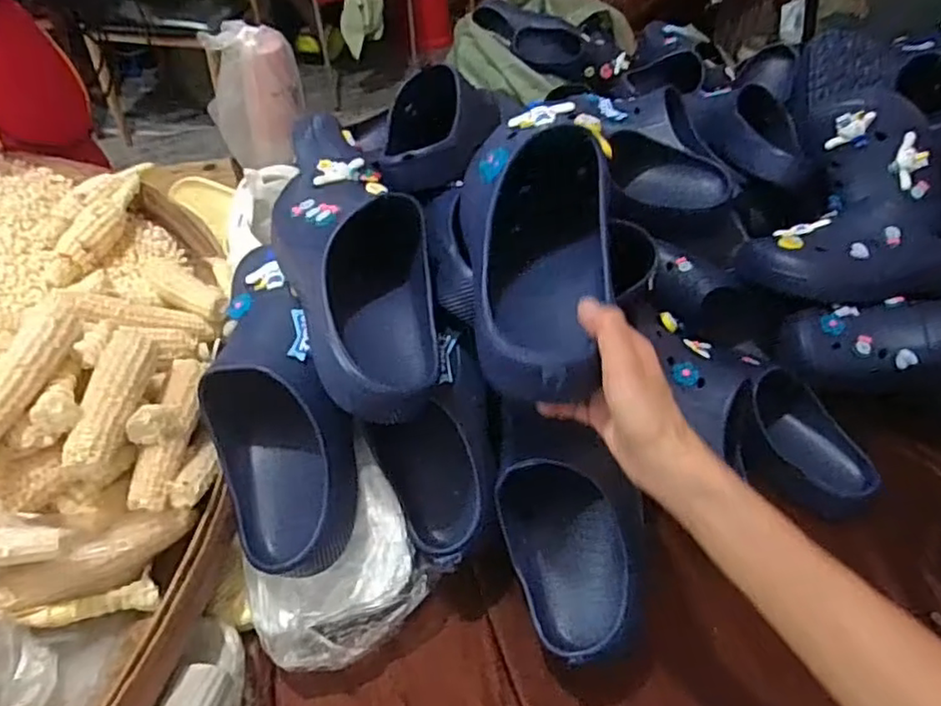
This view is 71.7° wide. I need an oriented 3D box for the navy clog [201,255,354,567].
[{"bbox_3d":[-0.166,0.039,0.550,0.106,0.094,0.281,-11,78,-17],"label":"navy clog"}]

